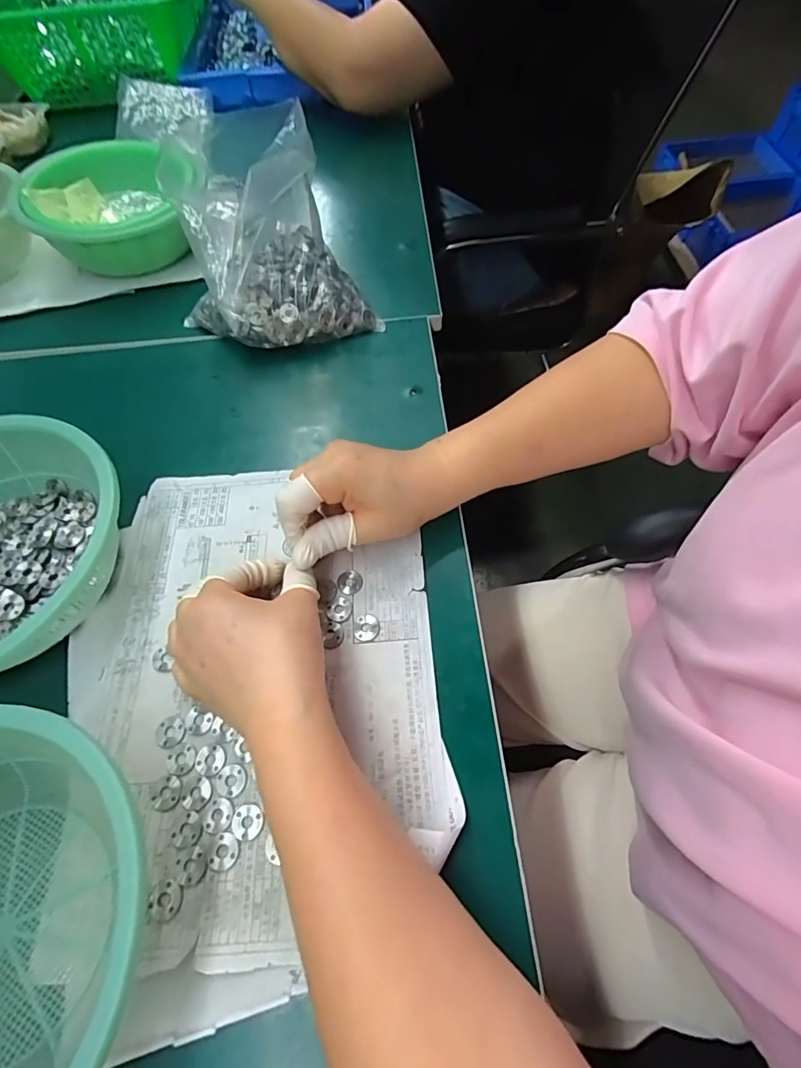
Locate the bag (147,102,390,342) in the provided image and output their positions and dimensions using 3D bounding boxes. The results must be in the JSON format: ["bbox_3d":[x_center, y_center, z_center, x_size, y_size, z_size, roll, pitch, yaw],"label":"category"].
[{"bbox_3d":[-0.127,-0.261,0.427,0.157,0.122,0.177,-22,63,-11],"label":"bag"}]

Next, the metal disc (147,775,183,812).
[{"bbox_3d":[-0.131,0.143,0.267,0.019,0.004,0.017,3,61,3],"label":"metal disc"}]

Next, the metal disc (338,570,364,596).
[{"bbox_3d":[-0.034,0.032,0.325,0.017,0.004,0.018,-1,61,1],"label":"metal disc"}]

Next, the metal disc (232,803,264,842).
[{"bbox_3d":[-0.082,0.154,0.258,0.016,0.004,0.017,-1,61,1],"label":"metal disc"}]

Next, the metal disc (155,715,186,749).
[{"bbox_3d":[-0.136,0.116,0.283,0.018,0.004,0.017,-1,61,1],"label":"metal disc"}]

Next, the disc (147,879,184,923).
[{"bbox_3d":[-0.118,0.184,0.242,0.017,0.004,0.017,-1,61,1],"label":"disc"}]

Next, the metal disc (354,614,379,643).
[{"bbox_3d":[-0.022,0.059,0.309,0.016,0.004,0.017,-1,61,1],"label":"metal disc"}]

